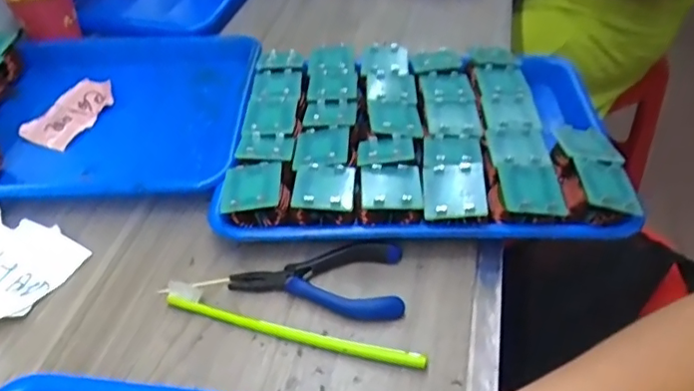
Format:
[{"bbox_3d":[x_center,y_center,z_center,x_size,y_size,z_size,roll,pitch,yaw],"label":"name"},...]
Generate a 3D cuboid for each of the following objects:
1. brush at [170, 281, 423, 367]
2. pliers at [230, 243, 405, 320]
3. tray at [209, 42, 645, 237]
[{"bbox_3d":[-0.040,0.090,0.384,0.188,0.011,0.015,14,46,15],"label":"brush"},{"bbox_3d":[-0.023,0.062,0.408,0.123,0.018,0.055,-1,44,1],"label":"pliers"},{"bbox_3d":[0.074,-0.062,0.501,0.326,0.053,0.253,0,44,2],"label":"tray"}]

